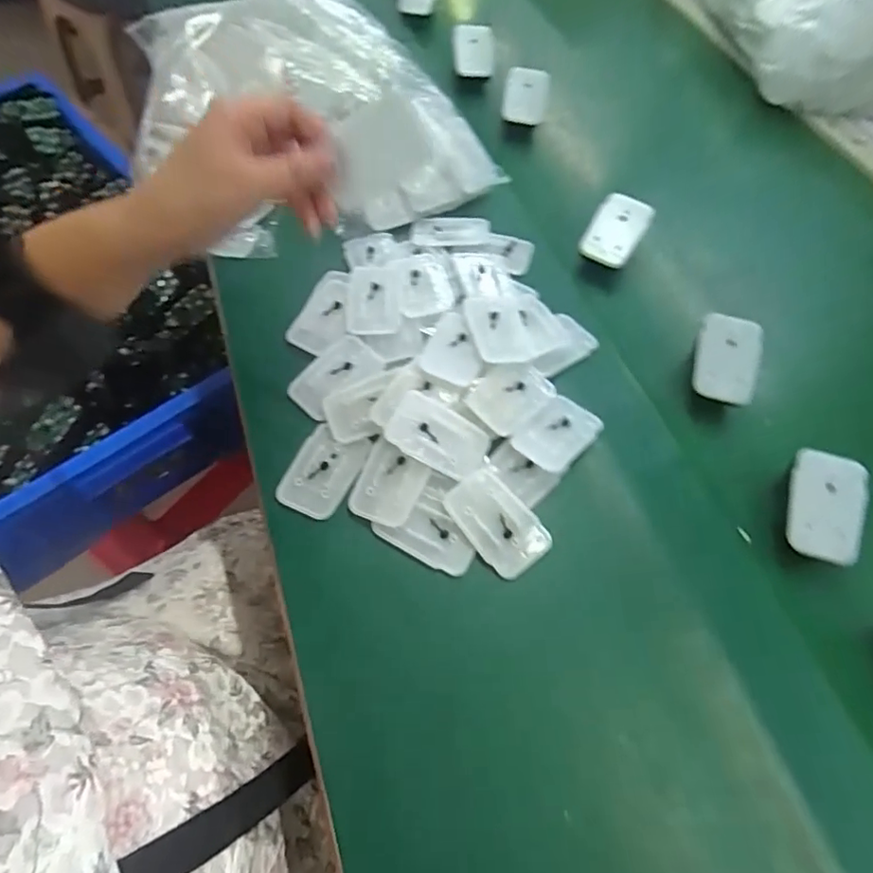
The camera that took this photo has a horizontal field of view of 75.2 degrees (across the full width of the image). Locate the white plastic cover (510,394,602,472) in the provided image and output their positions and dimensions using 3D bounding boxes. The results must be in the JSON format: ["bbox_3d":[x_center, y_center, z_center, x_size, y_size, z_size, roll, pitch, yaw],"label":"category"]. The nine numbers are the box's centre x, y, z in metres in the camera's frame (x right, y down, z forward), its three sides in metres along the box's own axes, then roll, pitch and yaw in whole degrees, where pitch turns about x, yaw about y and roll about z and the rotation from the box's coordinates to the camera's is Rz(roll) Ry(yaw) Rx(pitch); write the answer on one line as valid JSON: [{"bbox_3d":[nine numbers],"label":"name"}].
[{"bbox_3d":[0.090,-0.003,0.413,0.043,0.005,0.062,39,64,17],"label":"white plastic cover"}]

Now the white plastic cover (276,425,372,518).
[{"bbox_3d":[-0.080,0.024,0.400,0.047,0.007,0.066,20,60,7],"label":"white plastic cover"}]

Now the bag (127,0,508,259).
[{"bbox_3d":[-0.110,-0.293,0.518,0.307,0.100,0.235,-3,60,-6],"label":"bag"}]

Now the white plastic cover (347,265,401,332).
[{"bbox_3d":[-0.051,-0.112,0.462,0.040,0.011,0.071,-1,60,-5],"label":"white plastic cover"}]

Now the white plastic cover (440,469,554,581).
[{"bbox_3d":[0.040,0.057,0.378,0.043,0.013,0.071,-36,68,-22],"label":"white plastic cover"}]

